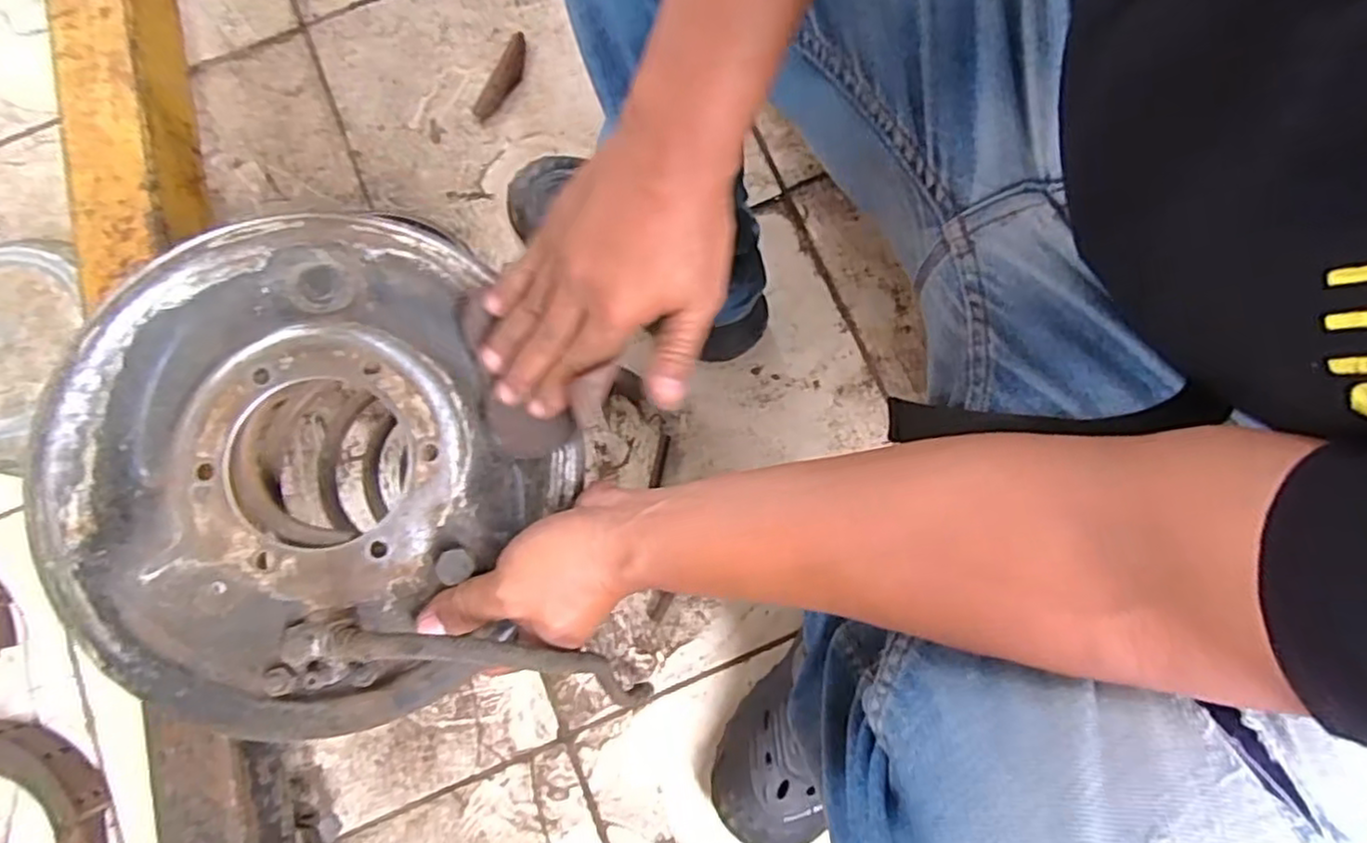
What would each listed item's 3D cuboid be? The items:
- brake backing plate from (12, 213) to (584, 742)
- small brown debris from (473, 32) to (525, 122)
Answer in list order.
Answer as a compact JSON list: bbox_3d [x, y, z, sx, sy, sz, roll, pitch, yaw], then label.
[{"bbox_3d":[-0.196,0.021,0.375,0.239,0.045,0.263,29,80,4],"label":"brake backing plate"},{"bbox_3d":[-0.197,-0.376,0.772,0.029,0.013,0.108,28,80,4],"label":"small brown debris"}]

